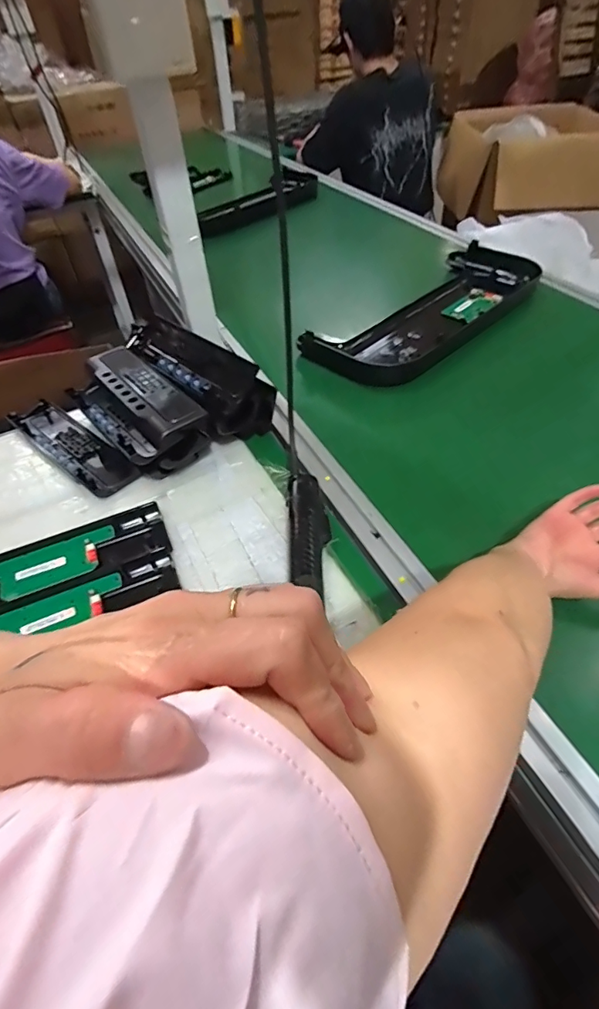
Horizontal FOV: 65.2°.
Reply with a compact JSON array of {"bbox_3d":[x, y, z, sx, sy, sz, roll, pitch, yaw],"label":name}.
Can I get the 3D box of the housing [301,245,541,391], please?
[{"bbox_3d":[0.261,-0.360,0.859,0.212,0.057,0.544,33,58,29],"label":"housing"}]

